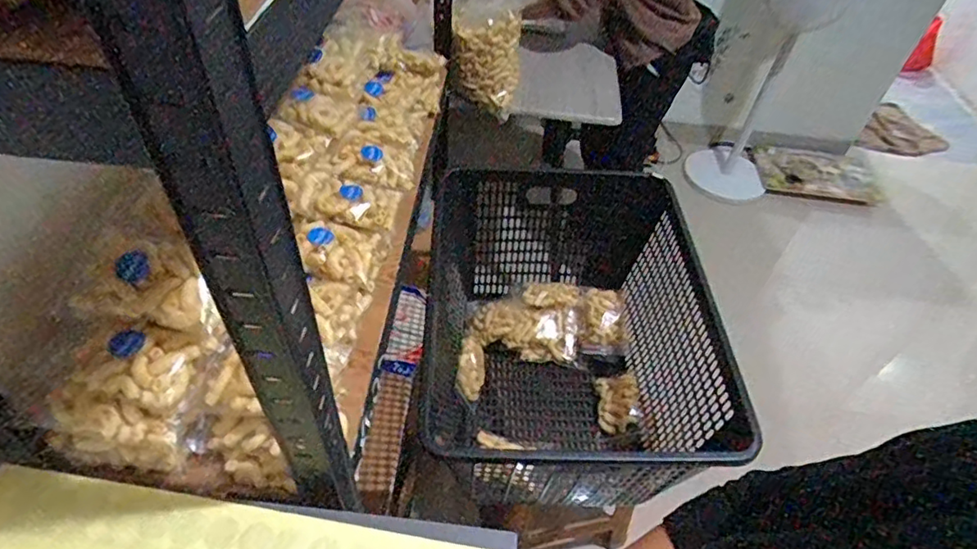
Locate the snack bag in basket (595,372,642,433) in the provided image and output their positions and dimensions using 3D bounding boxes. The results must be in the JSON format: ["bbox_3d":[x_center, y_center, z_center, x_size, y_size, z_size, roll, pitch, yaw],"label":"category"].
[{"bbox_3d":[0.233,0.225,1.023,0.071,0.035,0.107,3,48,-3],"label":"snack bag in basket"}]

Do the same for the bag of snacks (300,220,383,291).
[{"bbox_3d":[-0.179,-0.015,0.682,0.084,0.074,0.082,9,47,2],"label":"bag of snacks"}]

